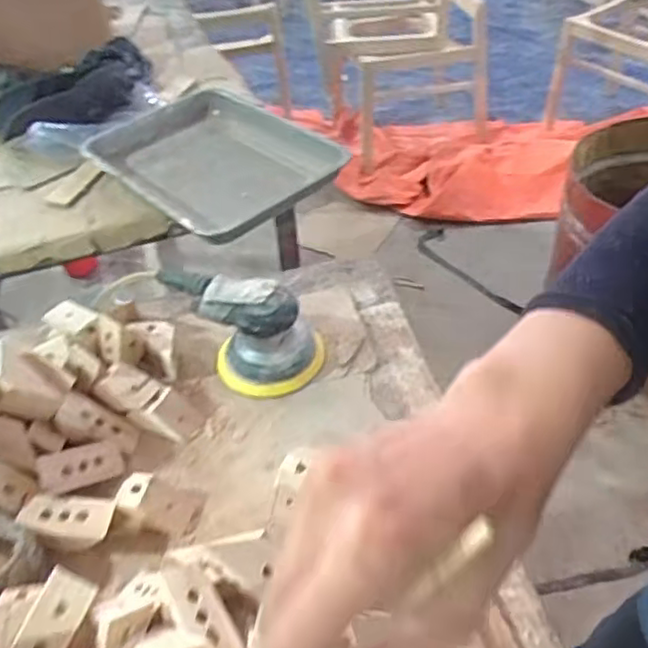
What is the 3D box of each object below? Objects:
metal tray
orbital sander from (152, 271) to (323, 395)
[{"bbox_3d":[-0.179,-0.267,1.101,0.293,0.056,0.411,-34,50,-26],"label":"metal tray"},{"bbox_3d":[-0.098,-0.014,0.743,0.214,0.097,0.103,32,55,33],"label":"orbital sander"}]

